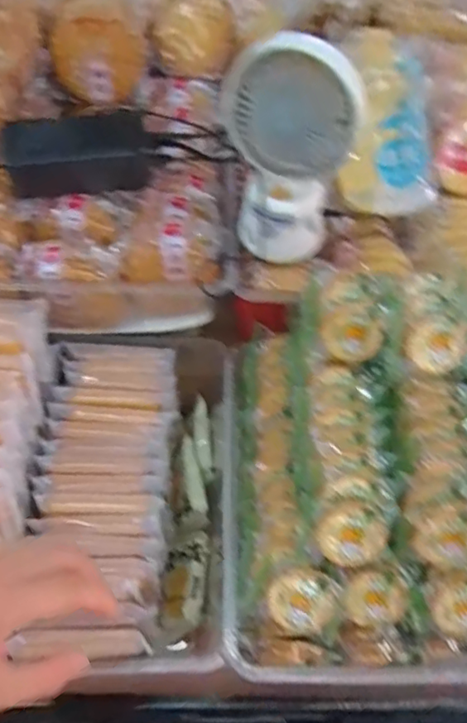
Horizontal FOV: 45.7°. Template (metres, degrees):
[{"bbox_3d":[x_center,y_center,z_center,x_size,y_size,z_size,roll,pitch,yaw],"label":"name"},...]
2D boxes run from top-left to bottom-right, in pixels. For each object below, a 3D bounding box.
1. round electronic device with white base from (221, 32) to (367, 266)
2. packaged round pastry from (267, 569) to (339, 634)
[{"bbox_3d":[0.043,-0.160,0.449,0.102,0.165,0.062,4,57,-2],"label":"round electronic device with white base"},{"bbox_3d":[0.053,0.182,0.426,0.050,0.013,0.047,0,92,0],"label":"packaged round pastry"}]

